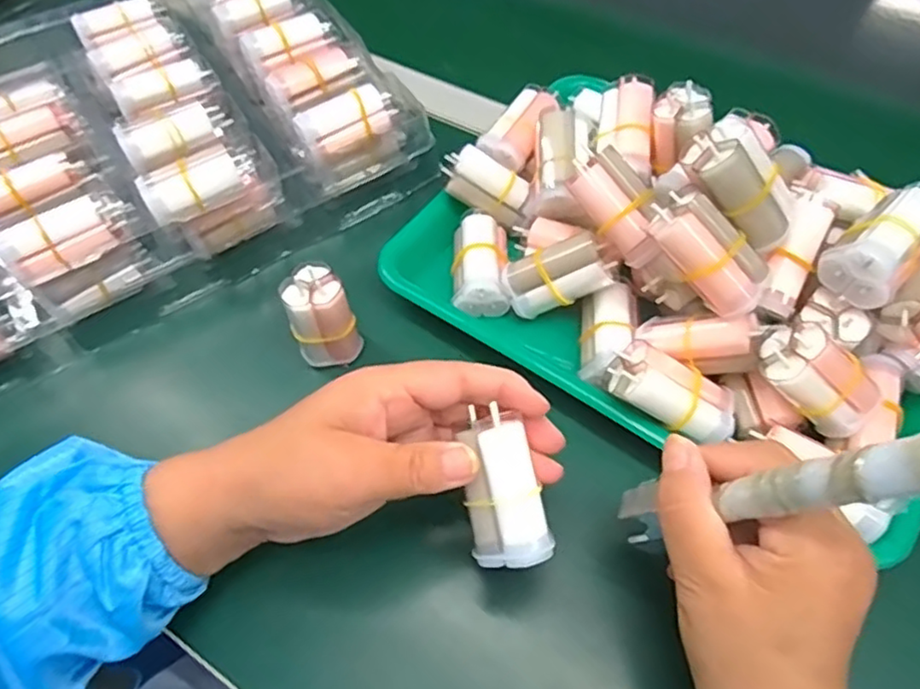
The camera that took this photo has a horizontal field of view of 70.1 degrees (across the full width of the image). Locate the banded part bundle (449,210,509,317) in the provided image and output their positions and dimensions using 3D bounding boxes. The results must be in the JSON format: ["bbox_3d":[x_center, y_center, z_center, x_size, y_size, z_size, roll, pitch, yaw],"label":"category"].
[{"bbox_3d":[0.013,-0.054,0.431,0.036,0.028,0.067,-1,57,1],"label":"banded part bundle"}]

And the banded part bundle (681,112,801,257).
[{"bbox_3d":[0.146,-0.081,0.331,0.071,0.025,0.034,39,57,-23],"label":"banded part bundle"}]

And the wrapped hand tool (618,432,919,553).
[{"bbox_3d":[0.111,0.055,0.239,0.016,0.149,0.021,31,59,-12],"label":"wrapped hand tool"}]

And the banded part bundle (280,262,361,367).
[{"bbox_3d":[-0.083,-0.016,0.388,0.035,0.049,0.039,-26,60,-14],"label":"banded part bundle"}]

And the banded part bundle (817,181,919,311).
[{"bbox_3d":[0.219,-0.052,0.333,0.065,0.028,0.035,-37,63,-20],"label":"banded part bundle"}]

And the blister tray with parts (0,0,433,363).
[{"bbox_3d":[-0.264,-0.156,0.484,0.403,0.066,0.288,-28,60,-15],"label":"blister tray with parts"}]

